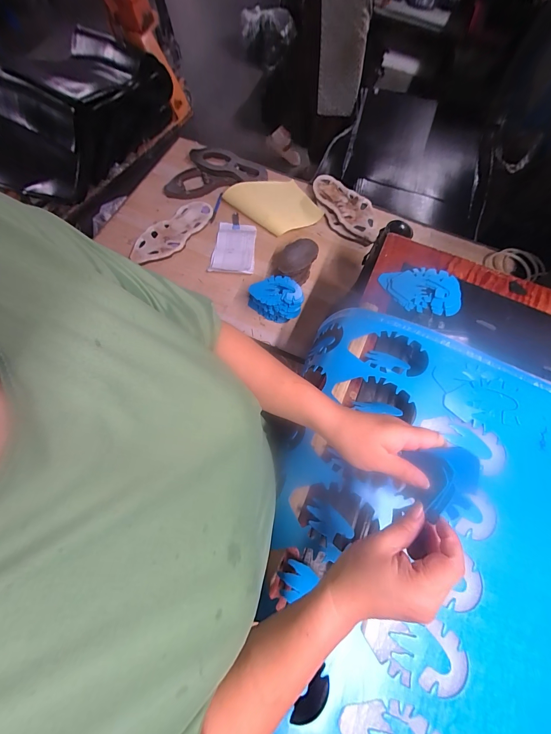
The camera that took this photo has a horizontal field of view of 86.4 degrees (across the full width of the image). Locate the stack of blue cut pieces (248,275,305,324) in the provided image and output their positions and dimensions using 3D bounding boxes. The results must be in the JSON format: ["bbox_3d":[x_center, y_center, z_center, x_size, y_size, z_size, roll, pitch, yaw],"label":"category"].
[{"bbox_3d":[0.001,-0.185,0.791,0.143,0.098,0.094,17,71,3],"label":"stack of blue cut pieces"}]

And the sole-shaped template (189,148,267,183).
[{"bbox_3d":[-0.157,-0.655,0.951,0.264,0.027,0.090,23,71,6],"label":"sole-shaped template"}]

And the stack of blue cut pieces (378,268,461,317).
[{"bbox_3d":[0.273,-0.148,0.554,0.143,0.018,0.093,9,71,1],"label":"stack of blue cut pieces"}]

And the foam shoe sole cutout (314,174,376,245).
[{"bbox_3d":[0.219,-0.496,0.918,0.130,0.043,0.277,-39,77,-14],"label":"foam shoe sole cutout"}]

